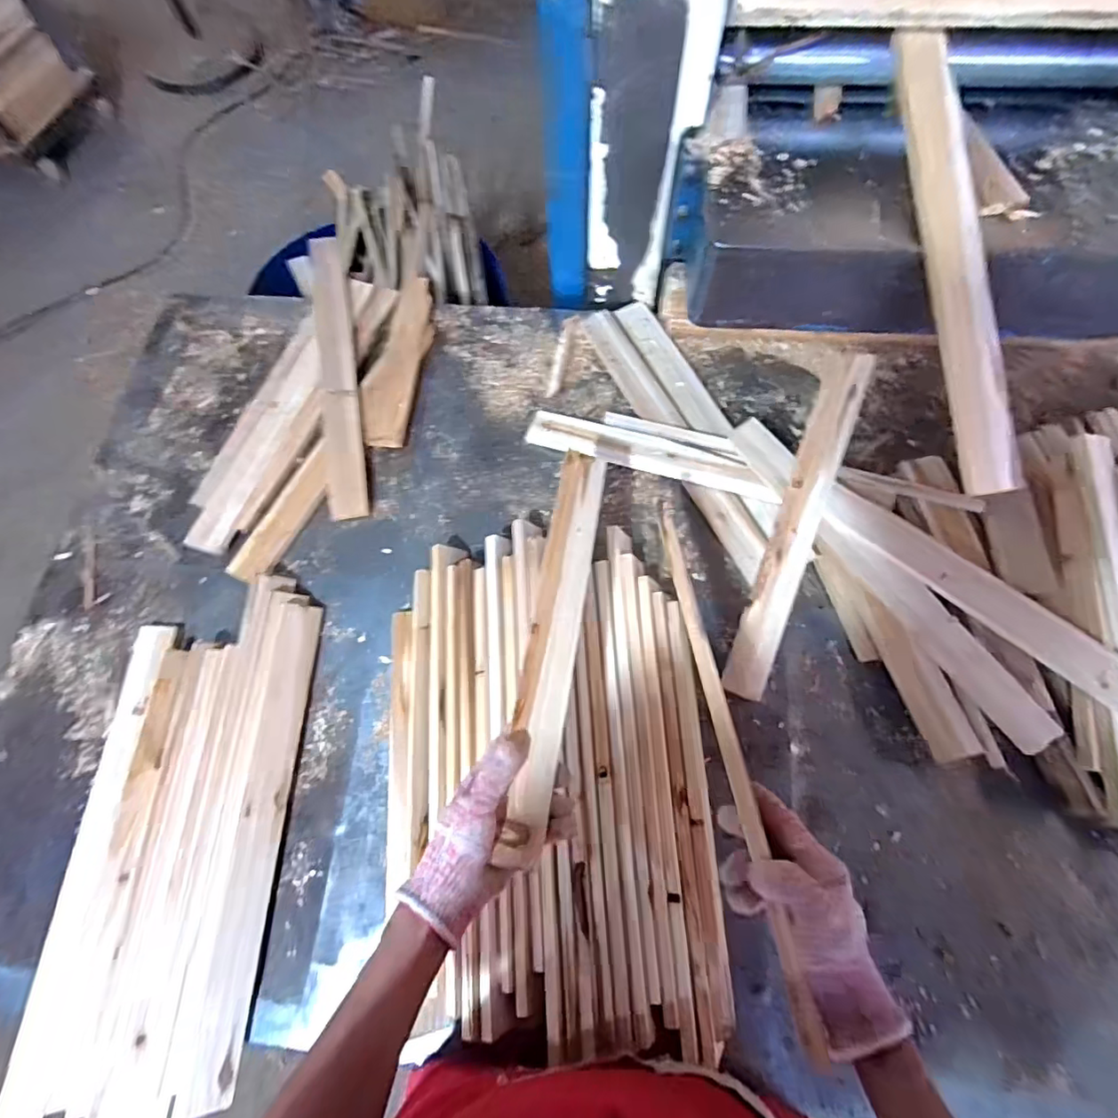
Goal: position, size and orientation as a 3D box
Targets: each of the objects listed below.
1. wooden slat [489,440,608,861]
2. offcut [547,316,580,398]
[{"bbox_3d":[-0.002,0.068,0.559,0.049,0.016,0.422,7,64,5],"label":"wooden slat"},{"bbox_3d":[0.006,-0.324,0.863,0.021,0.016,0.155,11,71,6],"label":"offcut"}]

